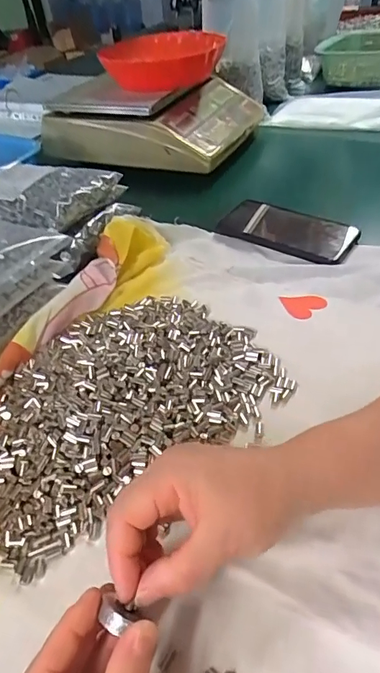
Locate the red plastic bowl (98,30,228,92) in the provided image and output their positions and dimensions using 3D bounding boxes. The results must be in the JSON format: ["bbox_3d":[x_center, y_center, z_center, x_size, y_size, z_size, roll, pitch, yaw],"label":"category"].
[{"bbox_3d":[-0.036,-0.471,0.782,0.187,0.072,0.187,-3,43,3],"label":"red plastic bowl"}]

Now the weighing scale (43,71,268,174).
[{"bbox_3d":[-0.065,-0.396,0.822,0.315,0.083,0.315,14,46,20],"label":"weighing scale"}]

